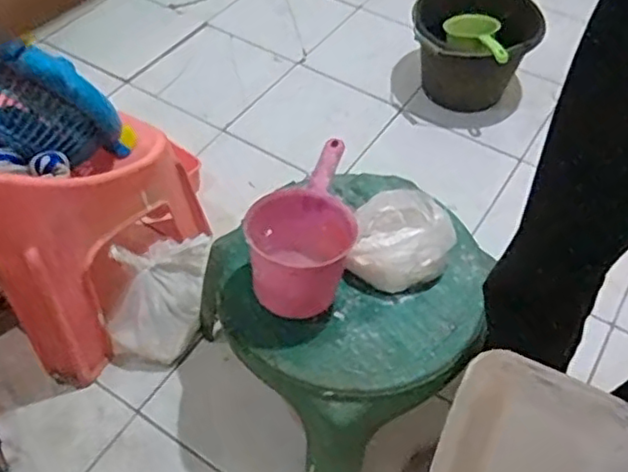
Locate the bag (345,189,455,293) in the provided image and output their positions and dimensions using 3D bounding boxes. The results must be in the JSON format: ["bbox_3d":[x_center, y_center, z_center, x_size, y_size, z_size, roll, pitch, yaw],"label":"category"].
[{"bbox_3d":[0.124,0.001,0.912,0.146,0.067,0.150,9,53,6],"label":"bag"}]

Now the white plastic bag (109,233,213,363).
[{"bbox_3d":[-0.259,0.090,1.104,0.126,0.173,0.230,12,53,8],"label":"white plastic bag"}]

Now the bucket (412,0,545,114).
[{"bbox_3d":[0.382,-0.450,1.531,0.268,0.213,0.268,1,52,-1],"label":"bucket"}]

